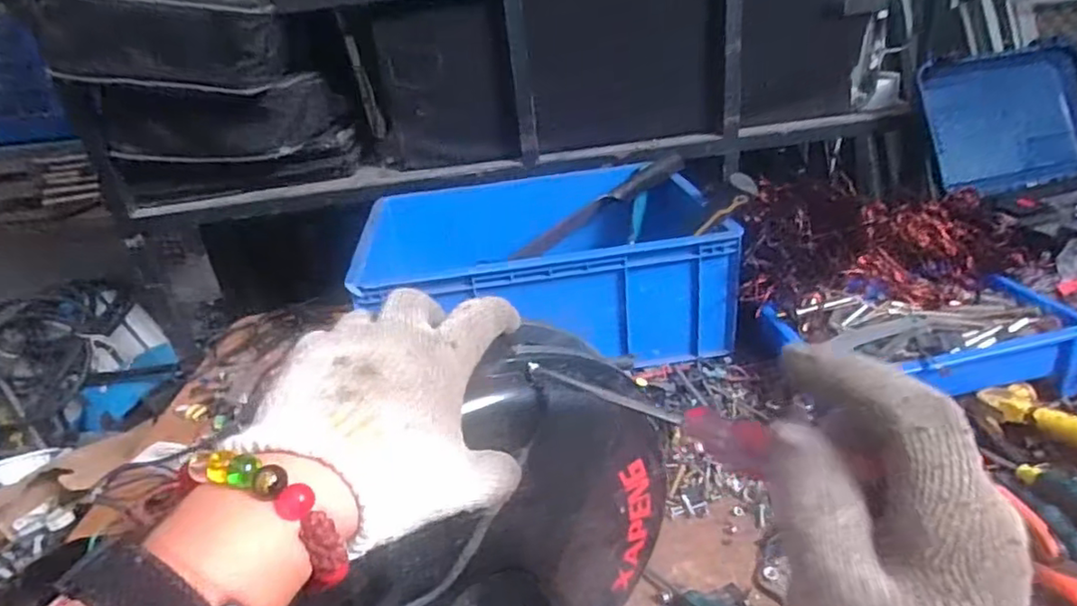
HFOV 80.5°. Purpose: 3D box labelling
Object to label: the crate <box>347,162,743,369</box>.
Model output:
[{"bbox_3d":[0.001,-0.056,0.924,0.461,0.161,0.346,-7,27,-2],"label":"crate"}]

